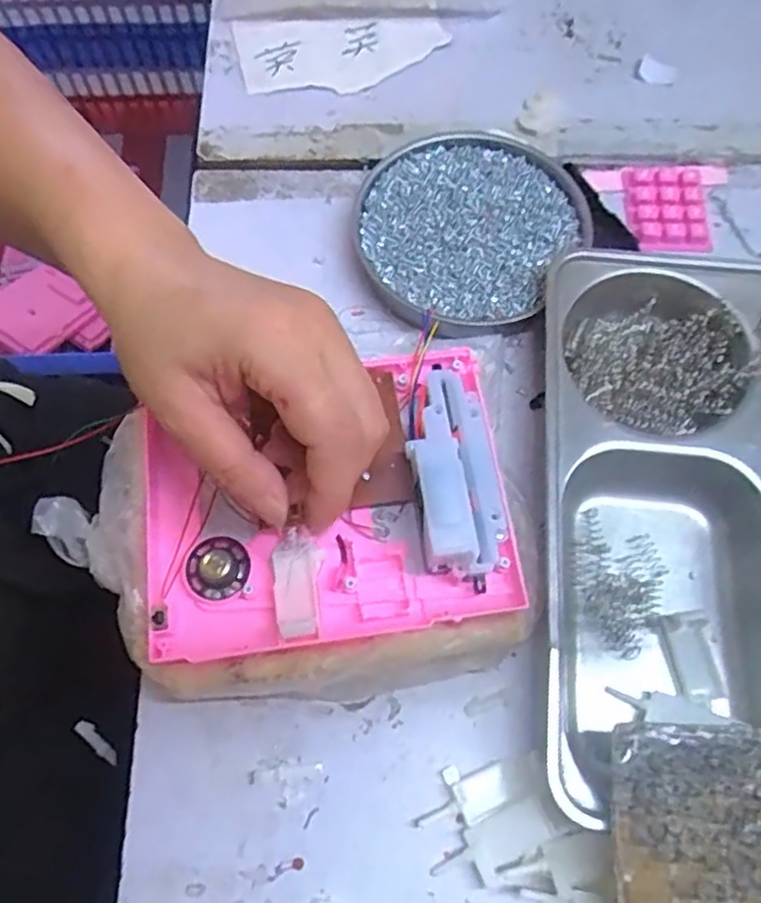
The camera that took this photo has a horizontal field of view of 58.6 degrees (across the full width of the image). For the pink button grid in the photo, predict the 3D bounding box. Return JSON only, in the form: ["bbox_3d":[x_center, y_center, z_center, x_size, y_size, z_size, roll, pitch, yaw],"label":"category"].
[{"bbox_3d":[0.179,-0.151,0.421,0.047,0.006,0.059,-1,68,-1],"label":"pink button grid"}]

